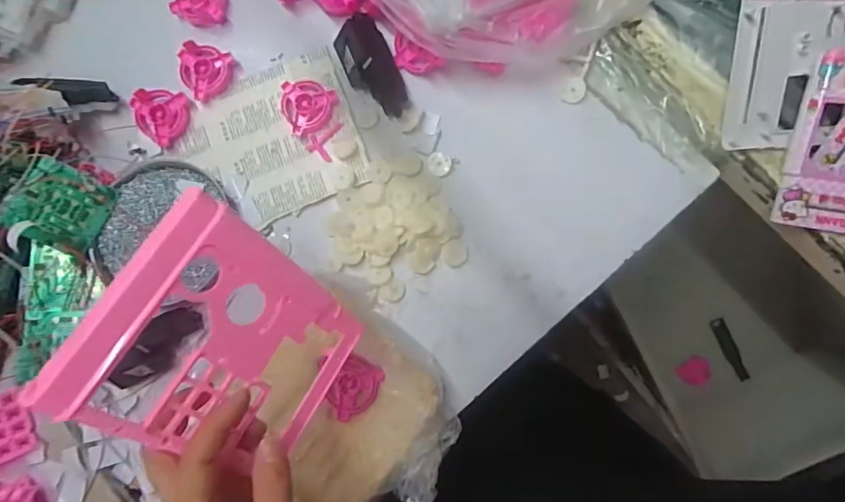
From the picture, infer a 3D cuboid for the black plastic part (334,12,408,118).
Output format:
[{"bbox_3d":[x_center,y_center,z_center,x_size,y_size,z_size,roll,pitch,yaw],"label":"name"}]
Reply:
[{"bbox_3d":[-0.048,-0.173,0.481,0.047,0.023,0.093,-24,83,1],"label":"black plastic part"}]

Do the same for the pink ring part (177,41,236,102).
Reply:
[{"bbox_3d":[-0.215,-0.183,0.503,0.050,0.015,0.052,0,84,4],"label":"pink ring part"}]

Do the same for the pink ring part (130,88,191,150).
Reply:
[{"bbox_3d":[-0.258,-0.130,0.499,0.048,0.022,0.054,0,87,4],"label":"pink ring part"}]

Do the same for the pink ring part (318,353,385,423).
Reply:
[{"bbox_3d":[-0.060,0.117,0.449,0.051,0.008,0.056,-16,83,2],"label":"pink ring part"}]

